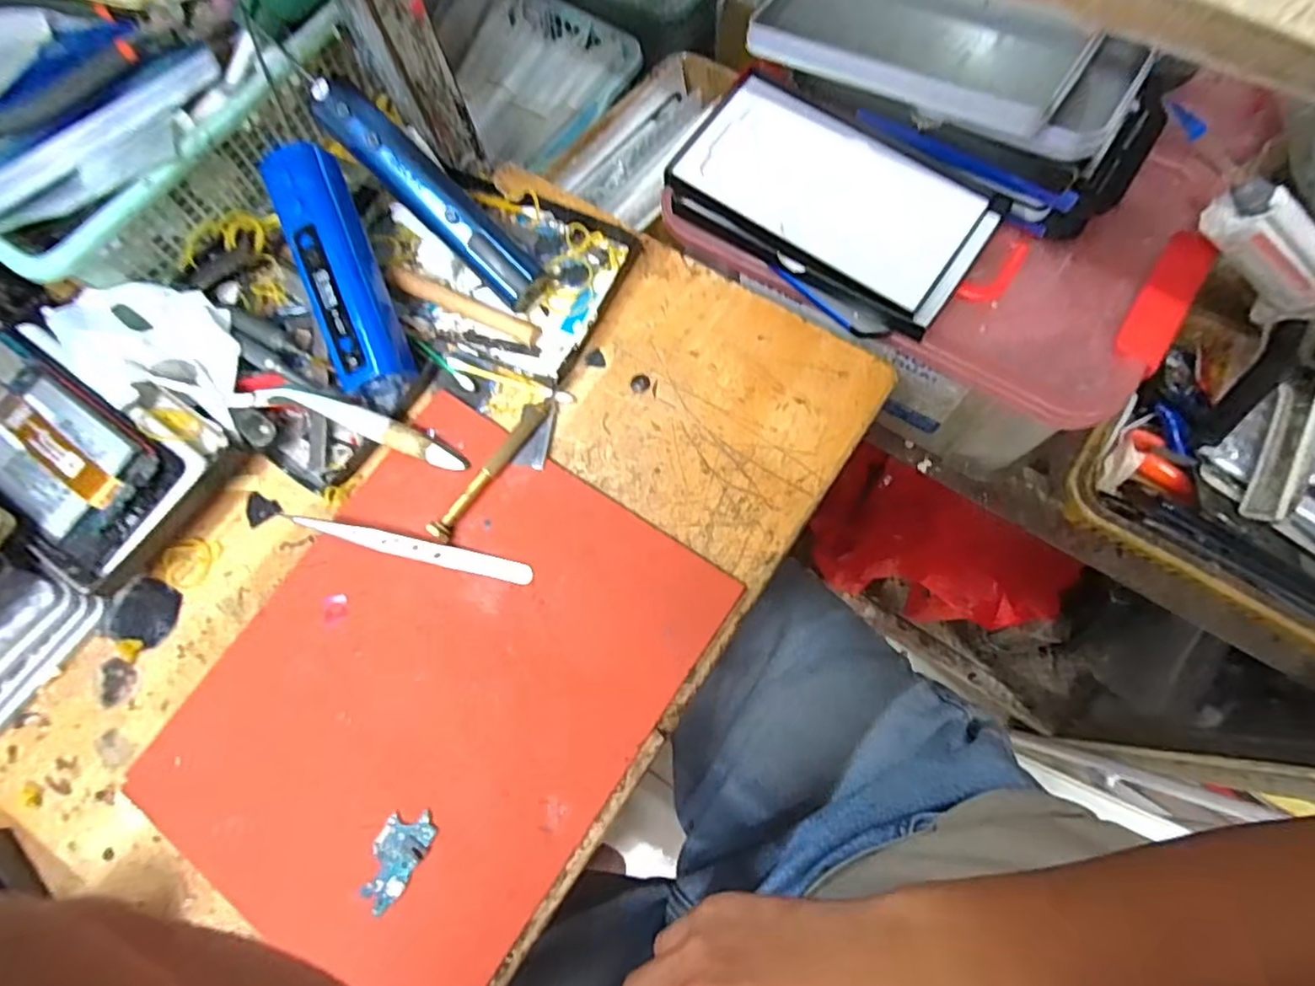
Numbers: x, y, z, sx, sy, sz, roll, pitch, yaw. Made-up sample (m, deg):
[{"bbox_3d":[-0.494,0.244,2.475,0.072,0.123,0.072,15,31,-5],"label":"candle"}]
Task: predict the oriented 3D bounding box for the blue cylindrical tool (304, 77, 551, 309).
[{"bbox_3d":[-0.125,-0.165,0.366,0.148,0.026,0.028,44,76,-7],"label":"blue cylindrical tool"}]

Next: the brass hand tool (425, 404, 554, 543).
[{"bbox_3d":[-0.089,-0.015,0.349,0.013,0.009,0.094,30,78,13],"label":"brass hand tool"}]

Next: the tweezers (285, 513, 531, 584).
[{"bbox_3d":[-0.128,0.028,0.337,0.130,0.007,0.012,11,74,8],"label":"tweezers"}]

